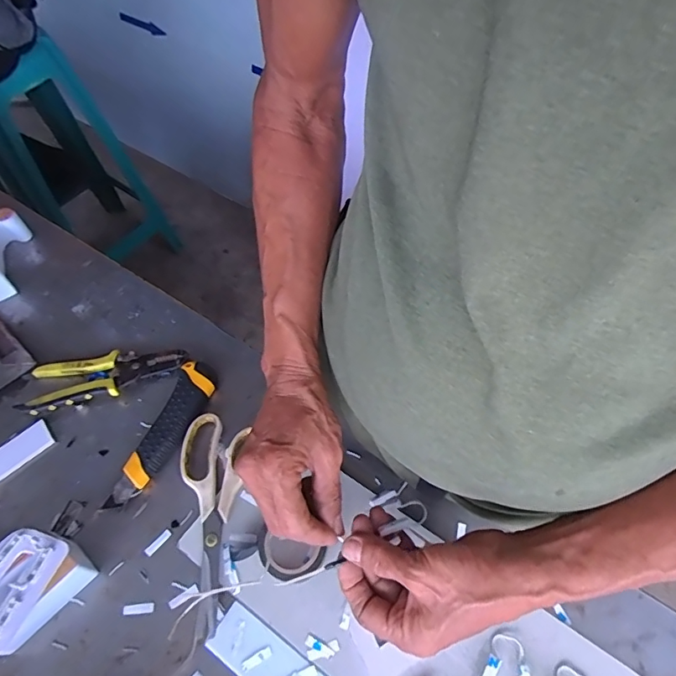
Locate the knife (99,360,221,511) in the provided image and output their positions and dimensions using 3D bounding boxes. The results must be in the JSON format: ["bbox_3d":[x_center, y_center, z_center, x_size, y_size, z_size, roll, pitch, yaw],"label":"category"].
[{"bbox_3d":[-0.173,0.095,0.476,0.045,0.018,0.160,15,60,11],"label":"knife"}]

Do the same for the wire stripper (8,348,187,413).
[{"bbox_3d":[-0.251,0.038,0.511,0.161,0.022,0.057,-14,59,-7],"label":"wire stripper"}]

